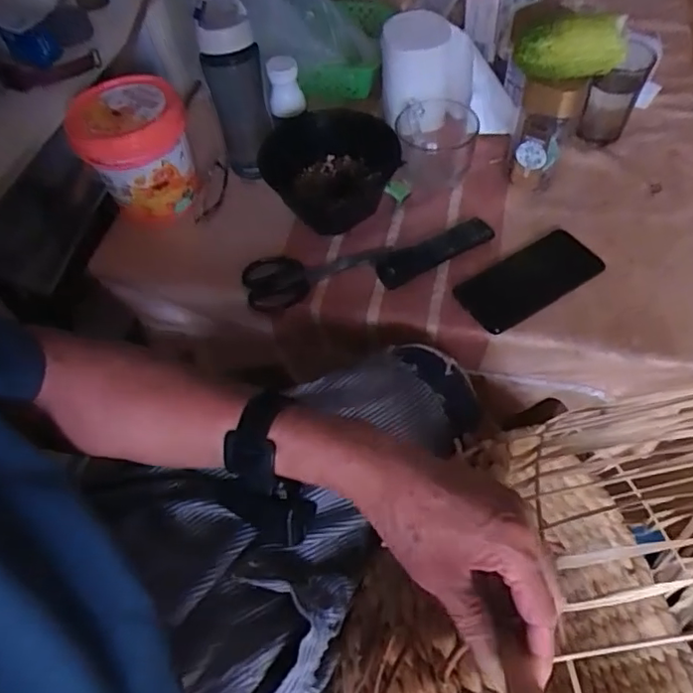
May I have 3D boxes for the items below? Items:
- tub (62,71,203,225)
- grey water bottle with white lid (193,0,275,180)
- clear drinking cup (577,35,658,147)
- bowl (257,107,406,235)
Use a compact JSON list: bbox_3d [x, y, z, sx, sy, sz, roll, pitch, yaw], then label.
[{"bbox_3d":[-0.255,-0.239,0.707,0.126,0.119,0.118,-2,57,4],"label":"tub"},{"bbox_3d":[-0.131,-0.305,0.704,0.067,0.213,0.060,-14,57,-4],"label":"grey water bottle with white lid"},{"bbox_3d":[0.336,-0.317,0.718,0.060,0.118,0.071,23,62,19],"label":"clear drinking cup"},{"bbox_3d":[-0.019,-0.224,0.718,0.168,0.078,0.148,-6,57,2],"label":"bowl"}]

